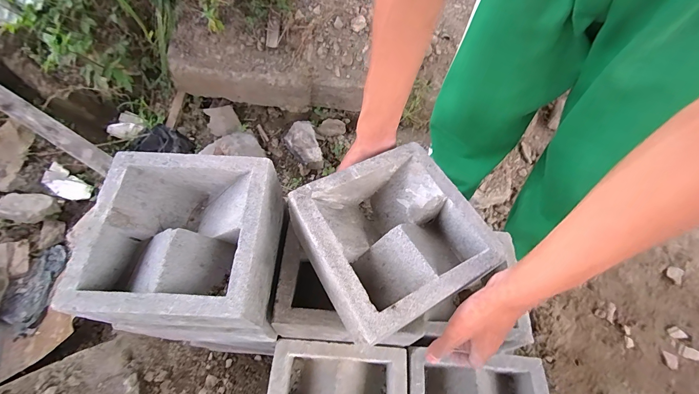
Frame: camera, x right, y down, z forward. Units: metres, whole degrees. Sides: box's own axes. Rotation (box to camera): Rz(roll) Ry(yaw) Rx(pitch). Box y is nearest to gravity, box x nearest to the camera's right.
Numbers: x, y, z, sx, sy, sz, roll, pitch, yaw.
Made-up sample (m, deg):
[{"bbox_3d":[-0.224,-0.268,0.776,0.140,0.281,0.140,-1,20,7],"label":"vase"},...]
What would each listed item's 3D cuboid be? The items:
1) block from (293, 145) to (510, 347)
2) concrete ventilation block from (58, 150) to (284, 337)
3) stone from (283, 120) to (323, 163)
[{"bbox_3d":[0.054,0.050,0.414,0.203,0.082,0.196,-26,61,-13],"label":"block"},{"bbox_3d":[-0.194,0.062,0.415,0.207,0.118,0.203,1,59,3],"label":"concrete ventilation block"},{"bbox_3d":[-0.155,-0.175,1.100,0.105,0.062,0.165,-21,60,-10],"label":"stone"}]

